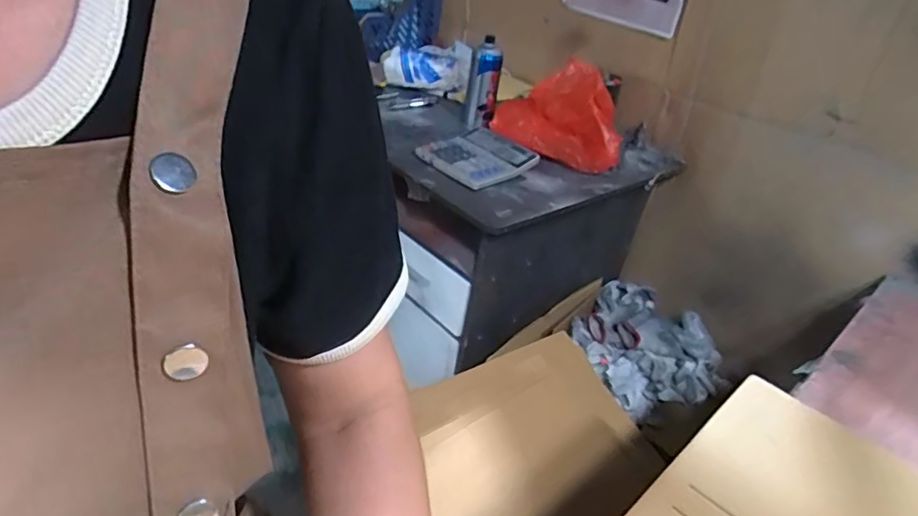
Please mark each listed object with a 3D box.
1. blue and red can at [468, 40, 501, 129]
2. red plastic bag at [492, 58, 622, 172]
[{"bbox_3d":[0.054,-0.369,1.208,0.063,0.168,0.072,6,32,-7],"label":"blue and red can"},{"bbox_3d":[0.202,-0.293,1.148,0.279,0.168,0.079,21,34,16],"label":"red plastic bag"}]

